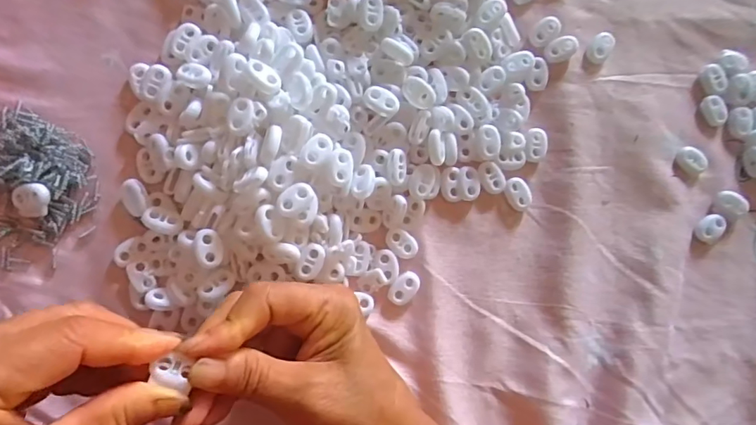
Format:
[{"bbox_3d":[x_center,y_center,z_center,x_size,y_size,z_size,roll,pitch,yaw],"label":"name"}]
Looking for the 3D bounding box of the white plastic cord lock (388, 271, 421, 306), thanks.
[{"bbox_3d":[0.017,0.048,0.310,0.014,0.004,0.023,42,83,-4],"label":"white plastic cord lock"}]

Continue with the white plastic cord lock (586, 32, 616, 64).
[{"bbox_3d":[0.151,-0.112,0.330,0.014,0.005,0.022,34,84,-5],"label":"white plastic cord lock"}]

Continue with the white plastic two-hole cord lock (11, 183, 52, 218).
[{"bbox_3d":[-0.199,-0.007,0.280,0.022,0.009,0.019,3,87,-7],"label":"white plastic two-hole cord lock"}]

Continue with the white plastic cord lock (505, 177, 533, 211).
[{"bbox_3d":[0.093,-0.012,0.322,0.016,0.006,0.023,-27,91,-8],"label":"white plastic cord lock"}]

